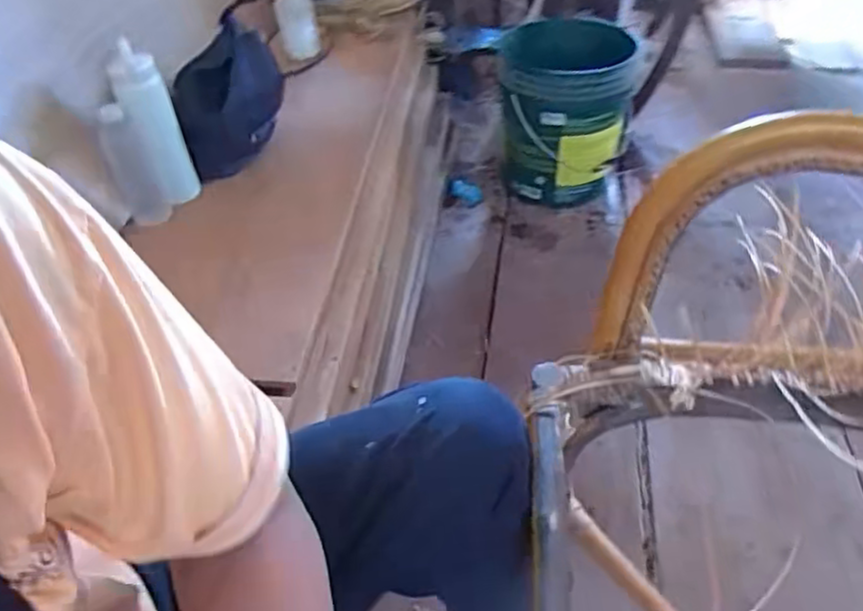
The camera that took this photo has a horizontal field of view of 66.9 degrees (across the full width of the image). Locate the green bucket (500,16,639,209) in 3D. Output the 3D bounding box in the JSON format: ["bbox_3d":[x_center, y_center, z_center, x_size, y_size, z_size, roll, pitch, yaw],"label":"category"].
[{"bbox_3d":[0.289,-0.431,1.466,0.275,0.333,0.284,5,43,8],"label":"green bucket"}]

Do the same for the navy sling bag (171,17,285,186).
[{"bbox_3d":[-0.310,-0.309,1.012,0.140,0.197,0.147,-2,43,1],"label":"navy sling bag"}]

